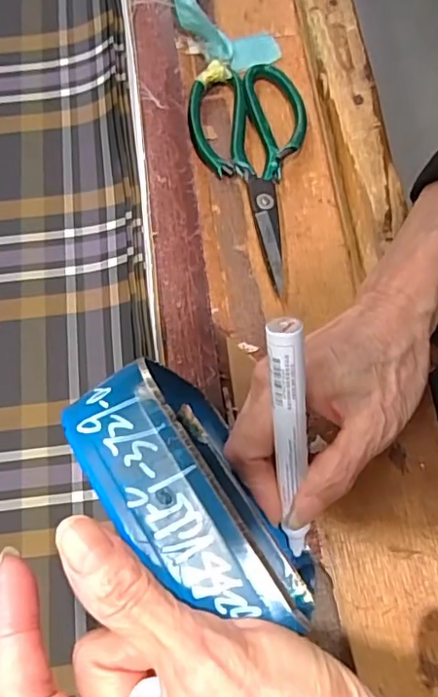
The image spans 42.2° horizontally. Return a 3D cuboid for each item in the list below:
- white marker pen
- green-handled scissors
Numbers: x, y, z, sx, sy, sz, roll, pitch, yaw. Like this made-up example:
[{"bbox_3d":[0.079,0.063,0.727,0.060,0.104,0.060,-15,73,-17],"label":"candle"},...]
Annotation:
[{"bbox_3d":[0.031,0.044,0.251,0.013,0.122,0.010,-8,29,-3],"label":"white marker pen"},{"bbox_3d":[0.022,-0.125,0.392,0.079,0.016,0.172,-3,73,-1],"label":"green-handled scissors"}]

